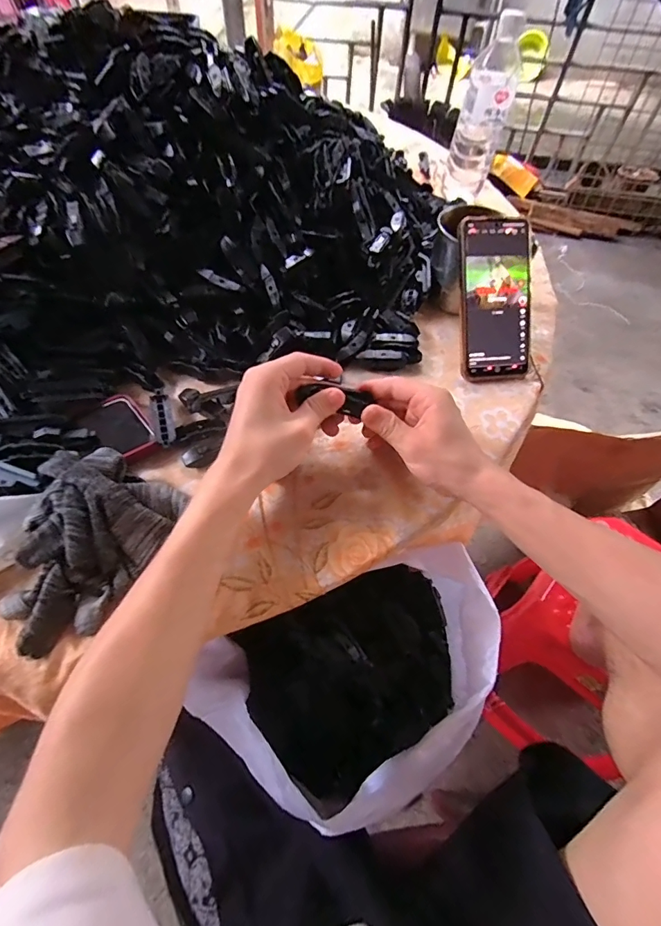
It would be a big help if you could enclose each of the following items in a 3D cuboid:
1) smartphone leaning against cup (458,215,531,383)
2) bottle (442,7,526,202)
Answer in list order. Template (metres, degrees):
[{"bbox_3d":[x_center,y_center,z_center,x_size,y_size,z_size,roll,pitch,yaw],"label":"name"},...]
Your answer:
[{"bbox_3d":[0.182,-0.178,0.465,0.079,0.009,0.171,-7,100,-7],"label":"smartphone leaning against cup"},{"bbox_3d":[0.225,-0.508,0.629,0.070,0.208,0.064,15,59,7],"label":"bottle"}]

